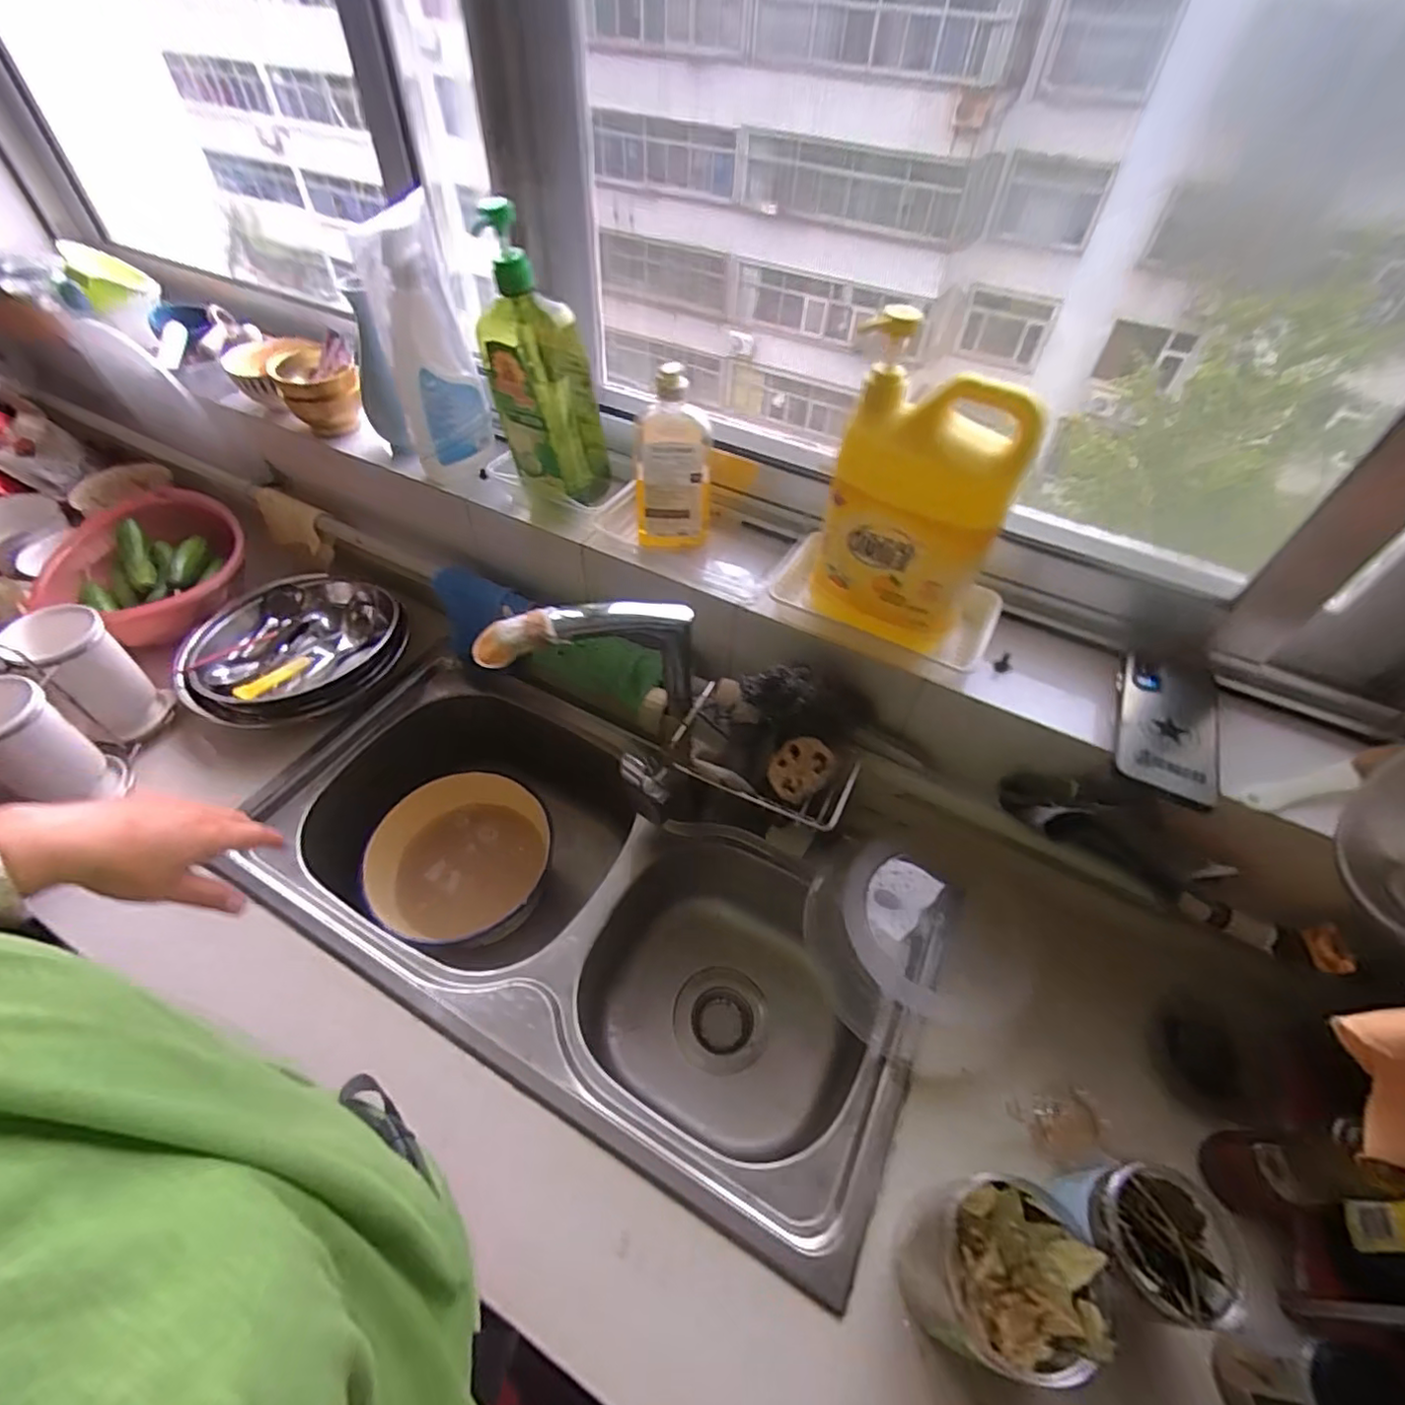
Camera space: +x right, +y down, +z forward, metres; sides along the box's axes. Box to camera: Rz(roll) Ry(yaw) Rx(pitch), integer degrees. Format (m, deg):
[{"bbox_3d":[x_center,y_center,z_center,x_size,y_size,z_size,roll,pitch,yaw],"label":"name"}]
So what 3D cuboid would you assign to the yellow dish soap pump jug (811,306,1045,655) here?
[{"bbox_3d":[0.177,-0.167,0.524,0.144,0.229,0.076,26,53,18],"label":"yellow dish soap pump jug"}]

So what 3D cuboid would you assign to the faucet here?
[{"bbox_3d":[-0.101,-0.023,0.572,0.183,0.156,0.064,-4,50,-6],"label":"faucet"}]

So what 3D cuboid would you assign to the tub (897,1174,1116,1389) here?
[{"bbox_3d":[0.198,0.389,0.428,0.090,0.114,0.099,2,50,-2],"label":"tub"}]

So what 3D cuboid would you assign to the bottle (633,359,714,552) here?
[{"bbox_3d":[-0.034,-0.253,0.664,0.089,0.182,0.058,2,50,-2],"label":"bottle"}]

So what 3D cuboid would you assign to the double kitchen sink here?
[{"bbox_3d":[-0.139,0.242,0.733,0.731,0.186,0.353,24,53,17],"label":"double kitchen sink"}]

